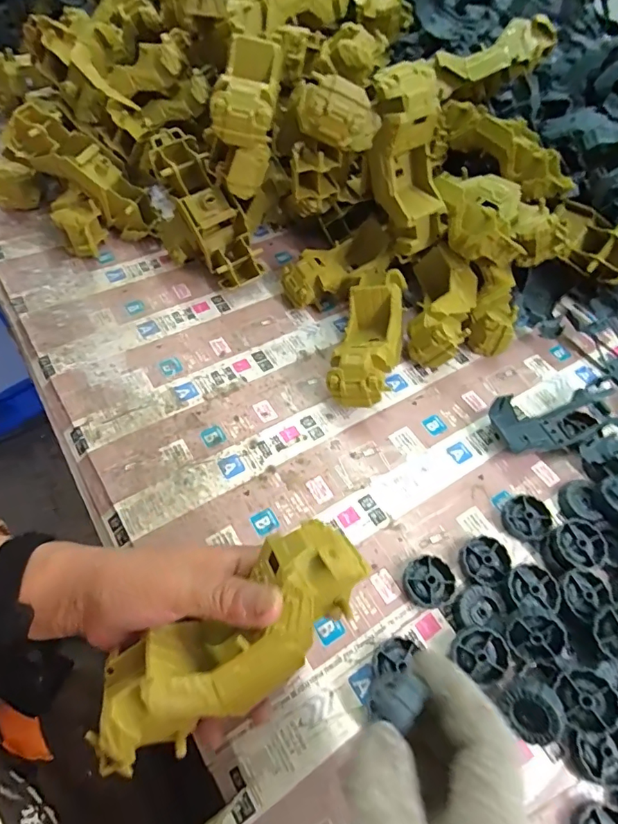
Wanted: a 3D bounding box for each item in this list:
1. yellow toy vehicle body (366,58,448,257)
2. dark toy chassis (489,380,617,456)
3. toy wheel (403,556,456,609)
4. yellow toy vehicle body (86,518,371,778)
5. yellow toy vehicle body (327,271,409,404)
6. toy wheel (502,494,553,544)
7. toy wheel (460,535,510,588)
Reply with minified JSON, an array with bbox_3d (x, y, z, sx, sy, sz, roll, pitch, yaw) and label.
[{"bbox_3d":[0.096,-0.241,0.455,0.053,0.158,0.051,-34,42,-21],"label":"yellow toy vehicle body"},{"bbox_3d":[0.238,0.006,0.442,0.123,0.030,0.053,-9,60,-11],"label":"dark toy chassis"},{"bbox_3d":[0.093,0.132,0.362,0.036,0.012,0.035,2,58,-4],"label":"toy wheel"},{"bbox_3d":[-0.043,0.127,0.262,0.169,0.050,0.063,-35,66,-7],"label":"yellow toy vehicle body"},{"bbox_3d":[0.060,-0.072,0.468,0.057,0.061,0.150,14,58,4],"label":"yellow toy vehicle body"},{"bbox_3d":[0.185,0.091,0.397,0.037,0.013,0.039,2,58,-4],"label":"toy wheel"},{"bbox_3d":[0.141,0.121,0.375,0.036,0.013,0.036,2,58,-4],"label":"toy wheel"}]

